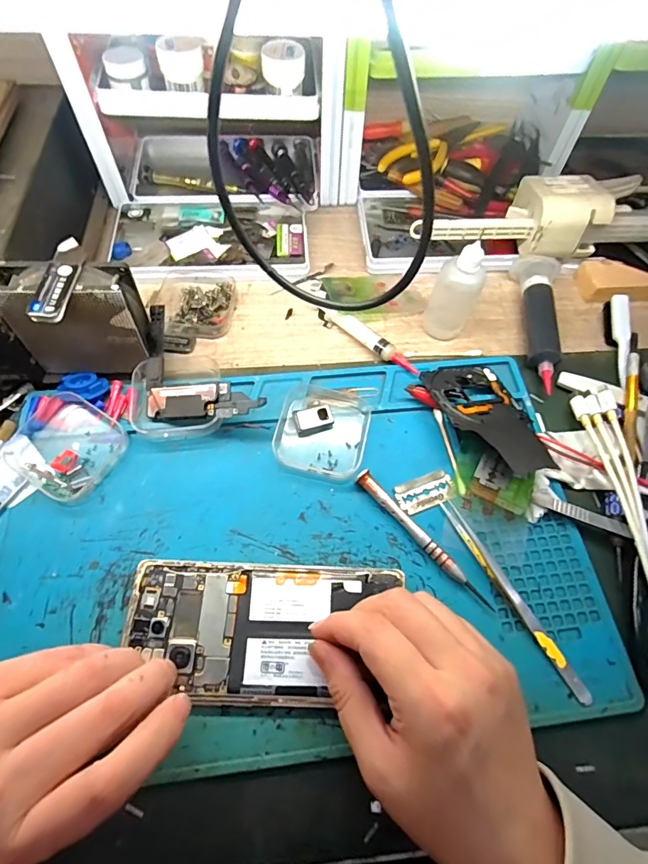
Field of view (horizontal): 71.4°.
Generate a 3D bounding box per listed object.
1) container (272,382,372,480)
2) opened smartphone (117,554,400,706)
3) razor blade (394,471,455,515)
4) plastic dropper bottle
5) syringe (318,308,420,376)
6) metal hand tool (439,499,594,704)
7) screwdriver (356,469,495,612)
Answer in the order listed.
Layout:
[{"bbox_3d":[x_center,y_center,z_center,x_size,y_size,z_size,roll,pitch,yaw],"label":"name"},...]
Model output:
[{"bbox_3d":[0.000,-0.003,0.329,0.063,0.012,0.070,13,62,4],"label":"container"},{"bbox_3d":[-0.036,0.115,0.263,0.153,0.006,0.074,3,61,-1],"label":"opened smartphone"},{"bbox_3d":[0.071,0.040,0.311,0.042,0.004,0.022,-18,64,-12],"label":"razor blade"},{"bbox_3d":[0.106,-0.113,0.360,0.034,0.079,0.035,1,61,-2],"label":"plastic dropper bottle"},{"bbox_3d":[0.035,-0.077,0.371,0.101,0.018,0.013,38,66,17],"label":"syringe"},{"bbox_3d":[0.115,0.100,0.281,0.008,0.006,0.133,-25,65,-15],"label":"metal hand tool"},{"bbox_3d":[0.063,0.068,0.293,0.010,0.011,0.113,-38,69,-20],"label":"screwdriver"}]

